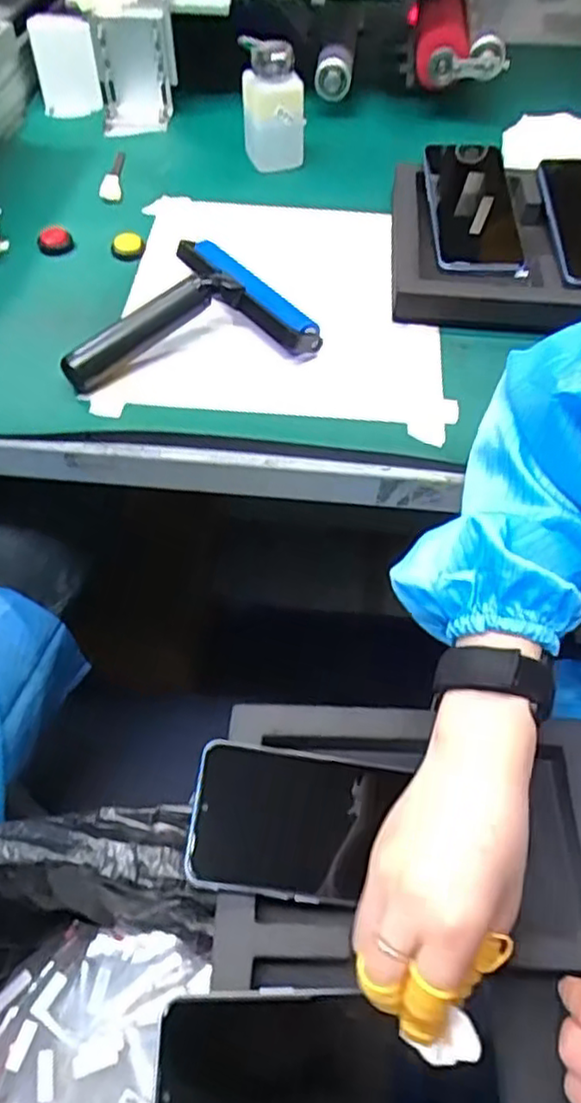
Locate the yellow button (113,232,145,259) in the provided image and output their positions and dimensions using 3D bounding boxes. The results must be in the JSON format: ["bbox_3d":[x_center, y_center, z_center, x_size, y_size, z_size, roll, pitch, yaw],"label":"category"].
[{"bbox_3d":[-0.156,-0.294,0.655,0.029,0.015,0.031,-9,56,-6],"label":"yellow button"}]

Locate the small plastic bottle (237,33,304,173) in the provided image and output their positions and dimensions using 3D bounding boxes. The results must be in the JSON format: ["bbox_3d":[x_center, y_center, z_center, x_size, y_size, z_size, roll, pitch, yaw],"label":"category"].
[{"bbox_3d":[-0.019,-0.498,0.754,0.068,0.128,0.056,-1,55,-1],"label":"small plastic bottle"}]

